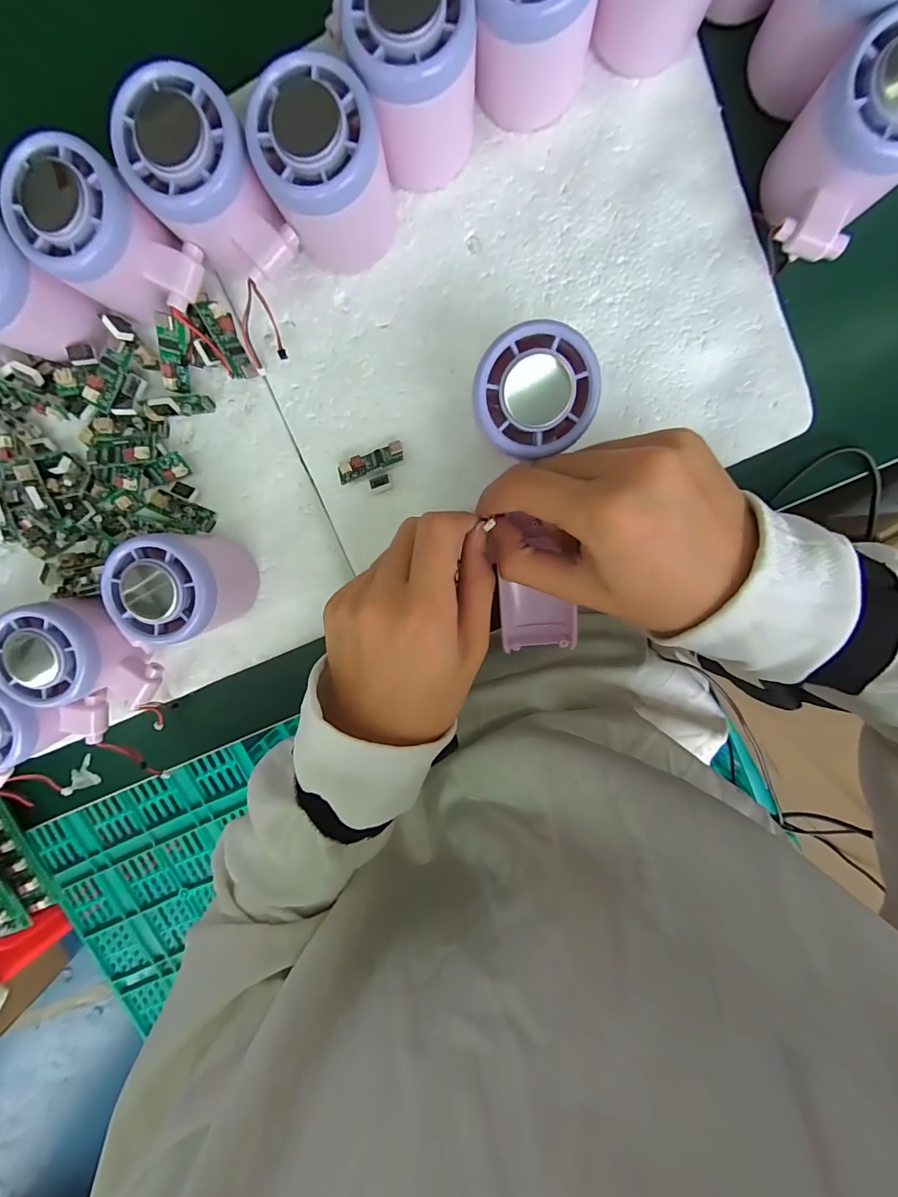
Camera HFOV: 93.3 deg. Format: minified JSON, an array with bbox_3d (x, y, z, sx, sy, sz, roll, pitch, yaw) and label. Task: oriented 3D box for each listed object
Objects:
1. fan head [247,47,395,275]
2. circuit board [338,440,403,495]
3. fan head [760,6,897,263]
[{"bbox_3d":[-0.058,-0.200,0.202,0.056,0.058,0.049,-6,98,4],"label":"fan head"},{"bbox_3d":[-0.043,-0.073,0.245,0.038,0.010,0.022,-17,97,5],"label":"circuit board"},{"bbox_3d":[0.179,-0.201,0.192,0.054,0.049,0.070,36,98,-2],"label":"fan head"}]

